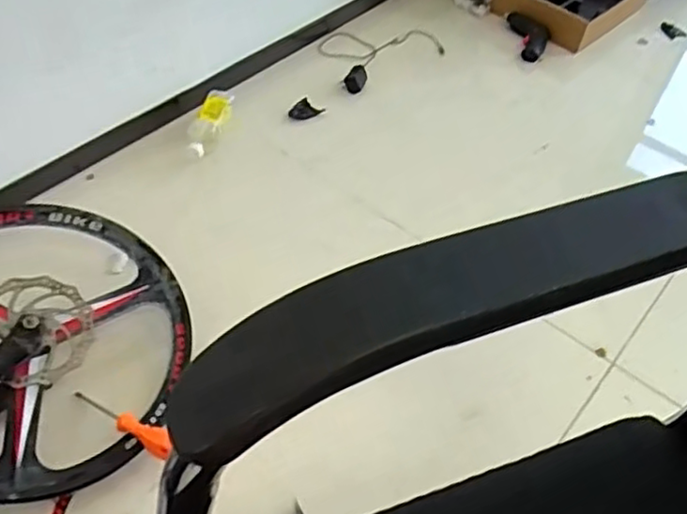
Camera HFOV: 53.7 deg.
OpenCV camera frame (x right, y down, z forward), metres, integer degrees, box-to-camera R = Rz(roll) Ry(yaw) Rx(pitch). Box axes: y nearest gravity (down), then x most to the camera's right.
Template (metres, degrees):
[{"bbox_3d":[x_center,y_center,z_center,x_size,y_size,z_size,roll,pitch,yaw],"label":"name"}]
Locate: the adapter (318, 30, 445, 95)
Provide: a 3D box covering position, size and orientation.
[{"bbox_3d":[0.088,-0.488,1.572,0.334,0.046,0.197,-29,58,-27],"label":"adapter"}]

